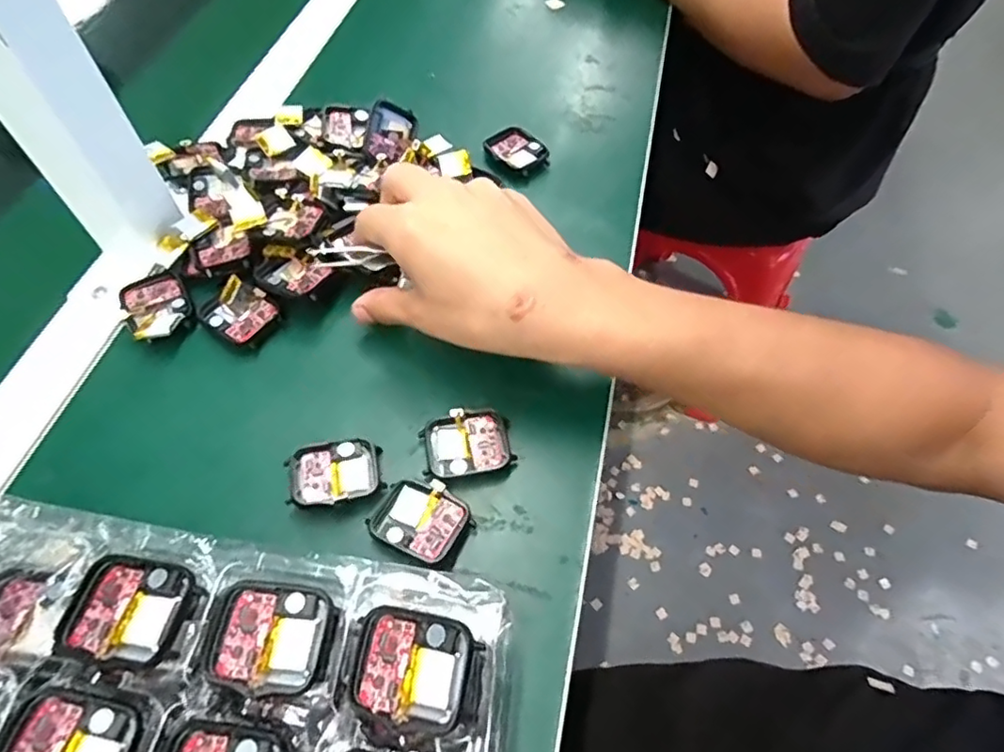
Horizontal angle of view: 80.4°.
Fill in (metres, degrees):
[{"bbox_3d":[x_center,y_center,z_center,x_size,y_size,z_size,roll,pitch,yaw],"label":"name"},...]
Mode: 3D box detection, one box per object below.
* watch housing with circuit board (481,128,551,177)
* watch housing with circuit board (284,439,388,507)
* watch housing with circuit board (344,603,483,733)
[{"bbox_3d":[0.011,-0.170,0.449,0.037,0.008,0.045,-37,65,-22],"label":"watch housing with circuit board"},{"bbox_3d":[-0.086,0.050,0.307,0.046,0.011,0.037,-12,58,-8],"label":"watch housing with circuit board"},{"bbox_3d":[-0.035,0.104,0.215,0.046,0.006,0.036,11,72,15],"label":"watch housing with circuit board"}]

